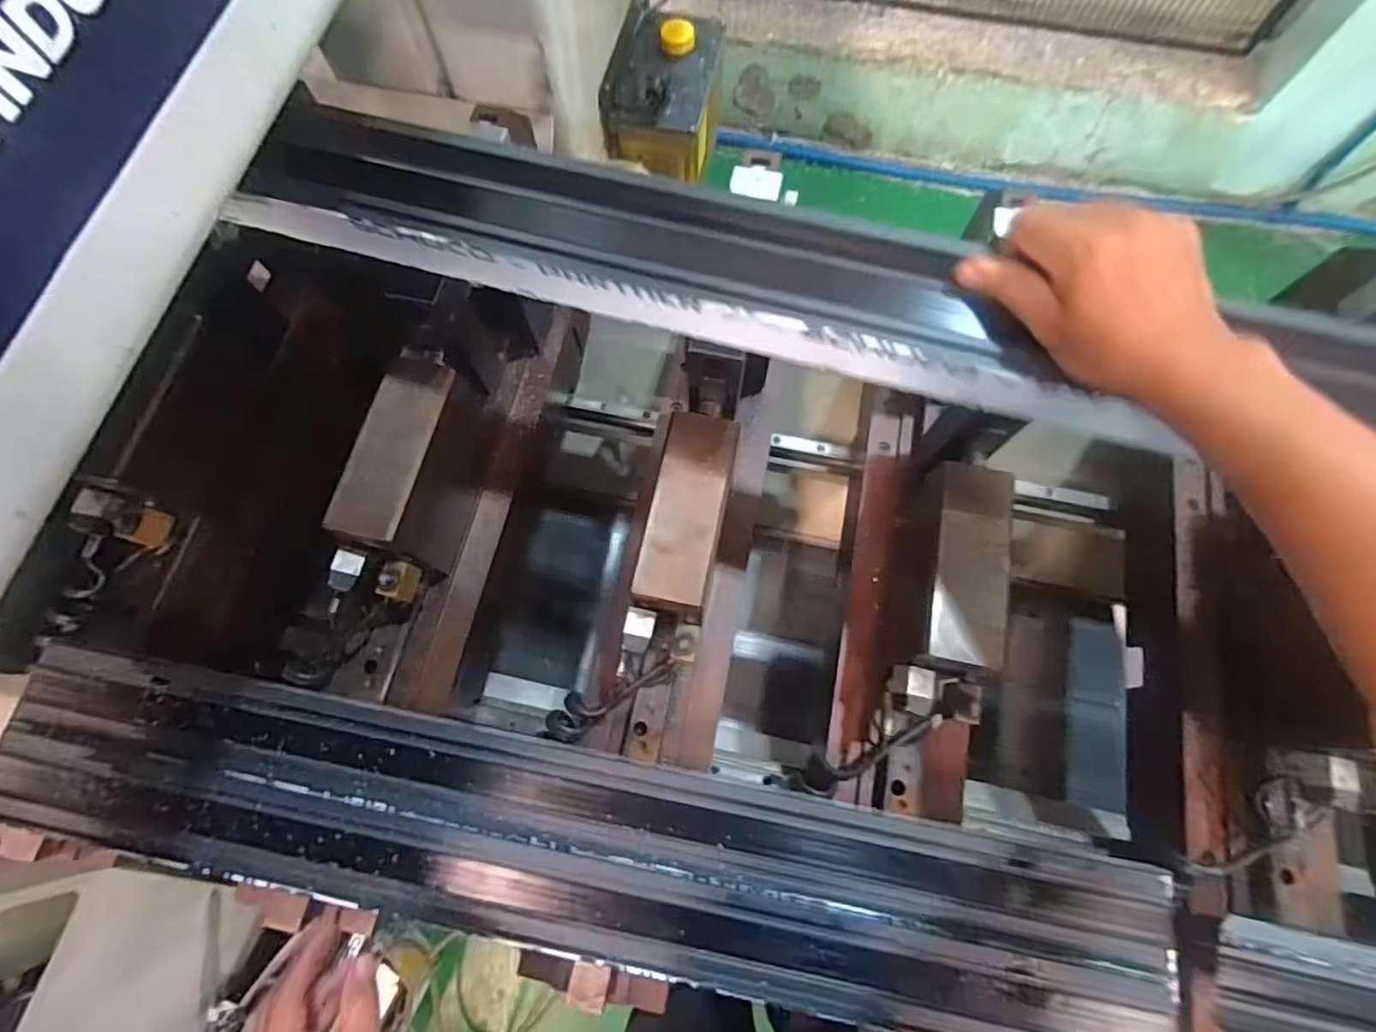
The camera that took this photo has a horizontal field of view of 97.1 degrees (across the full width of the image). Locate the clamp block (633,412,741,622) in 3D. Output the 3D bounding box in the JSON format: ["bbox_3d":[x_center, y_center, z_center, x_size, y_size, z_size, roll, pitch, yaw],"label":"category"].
[{"bbox_3d":[0.001,-0.003,0.550,0.066,0.045,0.182,12,72,4],"label":"clamp block"}]

